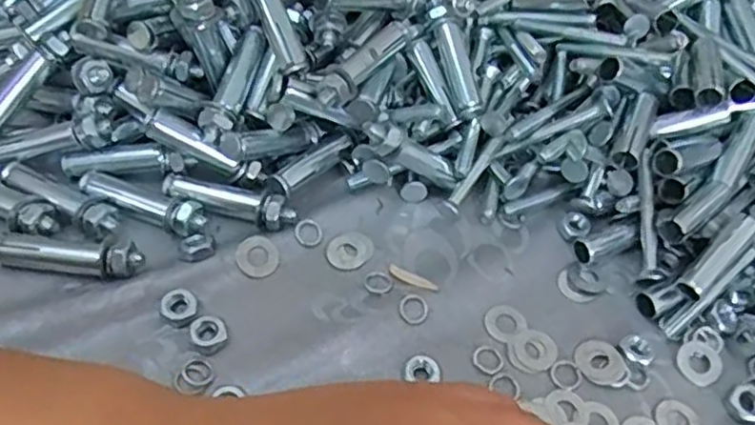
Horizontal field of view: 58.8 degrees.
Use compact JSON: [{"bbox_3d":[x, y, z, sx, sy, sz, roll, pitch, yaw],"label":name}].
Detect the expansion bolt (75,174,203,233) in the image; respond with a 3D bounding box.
[{"bbox_3d":[-0.096,-0.004,0.275,0.055,0.011,0.015,18,52,7],"label":"expansion bolt"}]

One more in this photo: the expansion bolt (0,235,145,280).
[{"bbox_3d":[-0.118,0.016,0.254,0.055,0.009,0.011,7,51,-1],"label":"expansion bolt"}]

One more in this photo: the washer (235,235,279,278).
[{"bbox_3d":[-0.048,0.017,0.267,0.016,0.004,0.017,-14,55,-17],"label":"washer"}]

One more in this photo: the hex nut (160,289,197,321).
[{"bbox_3d":[-0.074,0.034,0.249,0.011,0.005,0.012,28,54,14],"label":"hex nut"}]

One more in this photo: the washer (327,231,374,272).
[{"bbox_3d":[-0.011,0.015,0.276,0.017,0.004,0.021,37,56,20],"label":"washer"}]

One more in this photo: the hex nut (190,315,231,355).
[{"bbox_3d":[-0.061,0.043,0.244,0.013,0.004,0.014,-27,59,-25],"label":"hex nut"}]

